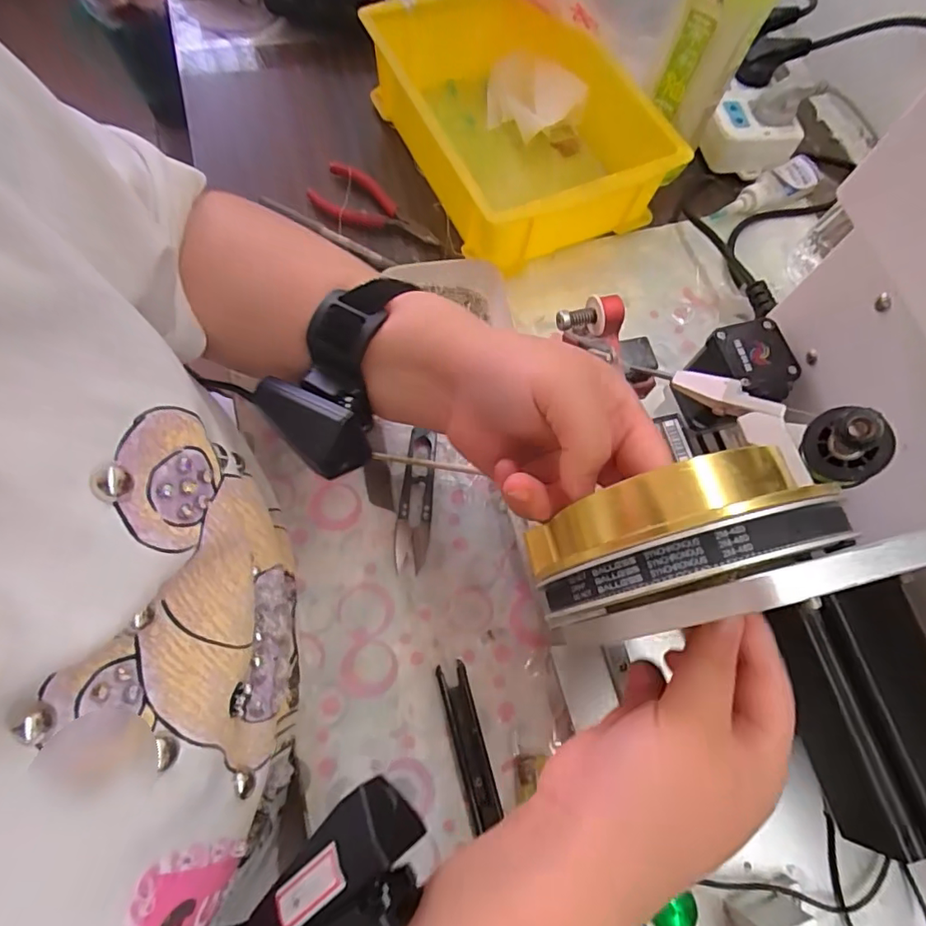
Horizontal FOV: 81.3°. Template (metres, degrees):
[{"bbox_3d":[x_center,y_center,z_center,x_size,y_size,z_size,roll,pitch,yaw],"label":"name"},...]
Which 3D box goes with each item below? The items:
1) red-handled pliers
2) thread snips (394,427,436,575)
[{"bbox_3d":[-0.072,-0.211,0.452,0.118,0.010,0.045,33,84,8],"label":"red-handled pliers"},{"bbox_3d":[-0.033,0.026,0.370,0.023,0.016,0.094,6,69,-3],"label":"thread snips"}]

